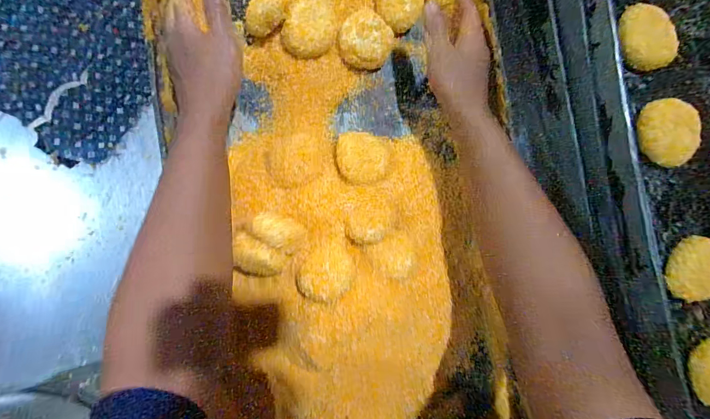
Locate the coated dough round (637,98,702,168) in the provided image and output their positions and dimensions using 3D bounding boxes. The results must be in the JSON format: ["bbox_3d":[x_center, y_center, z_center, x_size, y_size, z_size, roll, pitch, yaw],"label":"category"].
[{"bbox_3d":[0.343,-0.084,0.382,0.056,0.020,0.070,2,86,-6],"label":"coated dough round"}]

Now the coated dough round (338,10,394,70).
[{"bbox_3d":[0.012,-0.203,0.424,0.061,0.033,0.058,0,86,-6],"label":"coated dough round"}]

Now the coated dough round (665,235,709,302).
[{"bbox_3d":[0.382,0.067,0.389,0.068,0.018,0.071,0,86,-6],"label":"coated dough round"}]

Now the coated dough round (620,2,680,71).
[{"bbox_3d":[0.321,-0.193,0.387,0.057,0.020,0.072,-7,87,-7],"label":"coated dough round"}]

